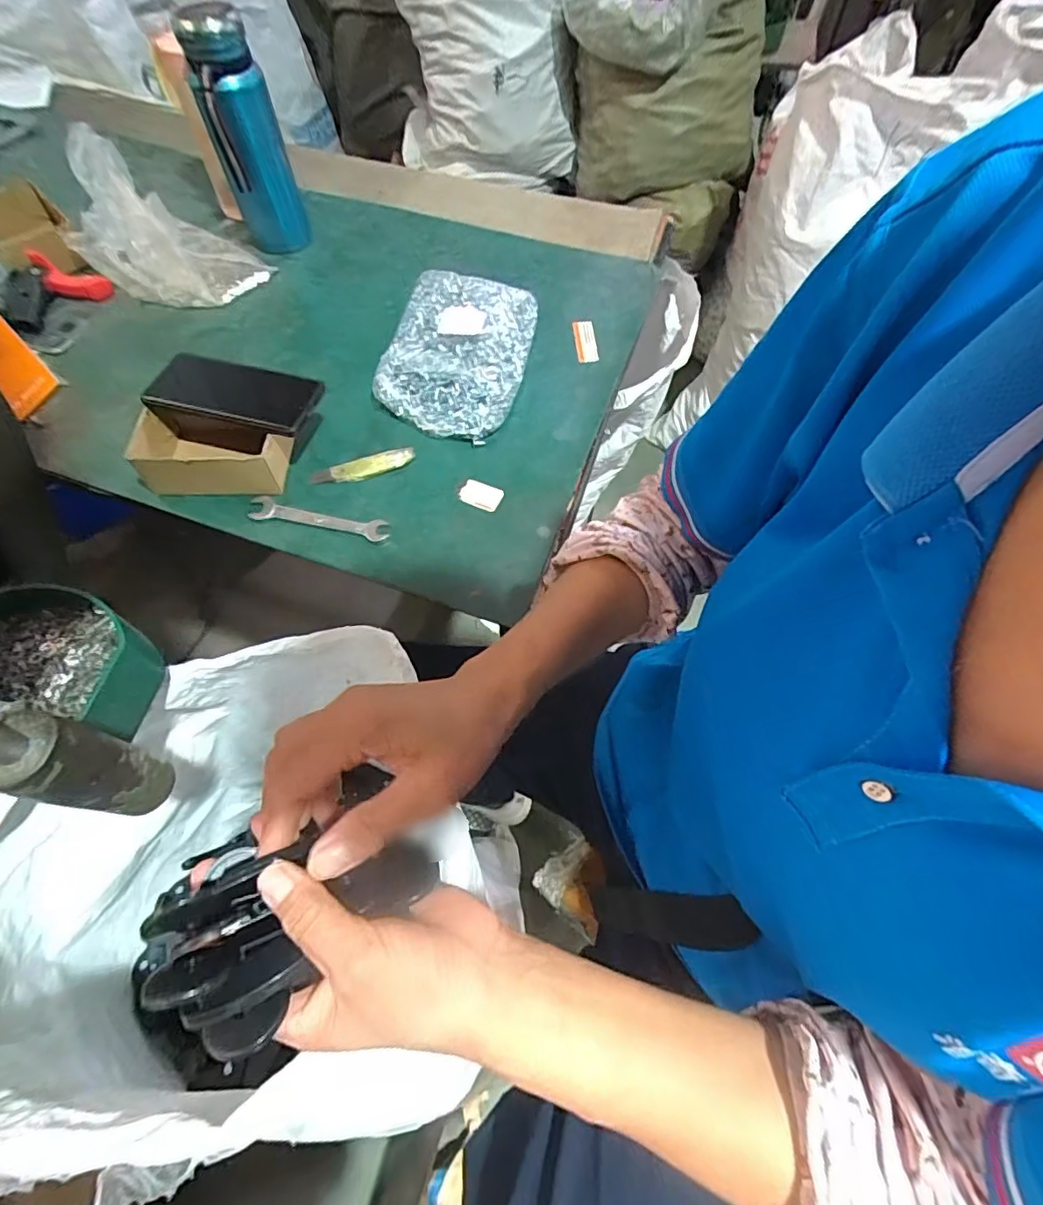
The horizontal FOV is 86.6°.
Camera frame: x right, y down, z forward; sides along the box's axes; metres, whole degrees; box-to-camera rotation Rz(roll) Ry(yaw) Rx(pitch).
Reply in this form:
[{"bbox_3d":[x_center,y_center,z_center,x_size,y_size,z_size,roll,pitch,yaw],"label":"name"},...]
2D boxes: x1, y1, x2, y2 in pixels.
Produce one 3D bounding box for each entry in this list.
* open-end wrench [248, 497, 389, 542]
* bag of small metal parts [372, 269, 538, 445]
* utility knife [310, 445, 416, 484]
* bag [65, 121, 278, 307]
[{"bbox_3d":[-0.196,-0.081,0.538,0.130,0.005,0.024,10,69,-2],"label":"open-end wrench"},{"bbox_3d":[-0.074,-0.298,0.656,0.160,0.056,0.229,15,62,8],"label":"bag of small metal parts"},{"bbox_3d":[-0.166,-0.143,0.580,0.107,0.011,0.026,-24,64,-13],"label":"utility knife"},{"bbox_3d":[-0.413,-0.436,0.647,0.173,0.151,0.131,-12,62,-7],"label":"bag"}]

